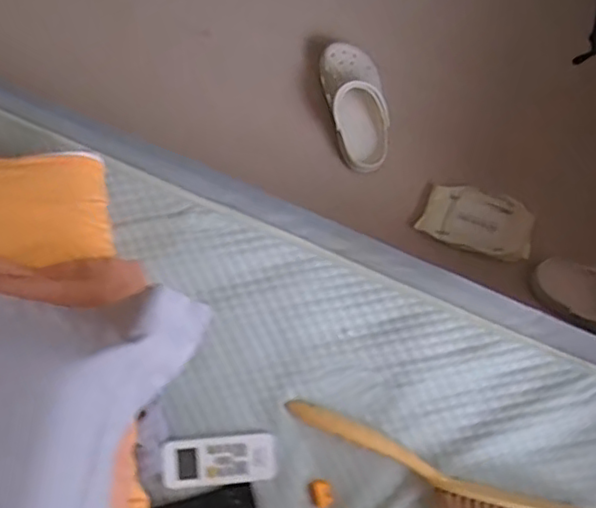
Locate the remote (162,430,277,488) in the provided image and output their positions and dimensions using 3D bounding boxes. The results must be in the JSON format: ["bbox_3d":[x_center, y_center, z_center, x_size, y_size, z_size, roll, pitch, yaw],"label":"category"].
[{"bbox_3d":[-0.091,0.240,0.761,0.129,0.019,0.056,-3,79,-1],"label":"remote"}]

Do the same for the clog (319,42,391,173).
[{"bbox_3d":[0.110,-0.273,1.198,0.100,0.069,0.242,-12,80,-3],"label":"clog"}]

